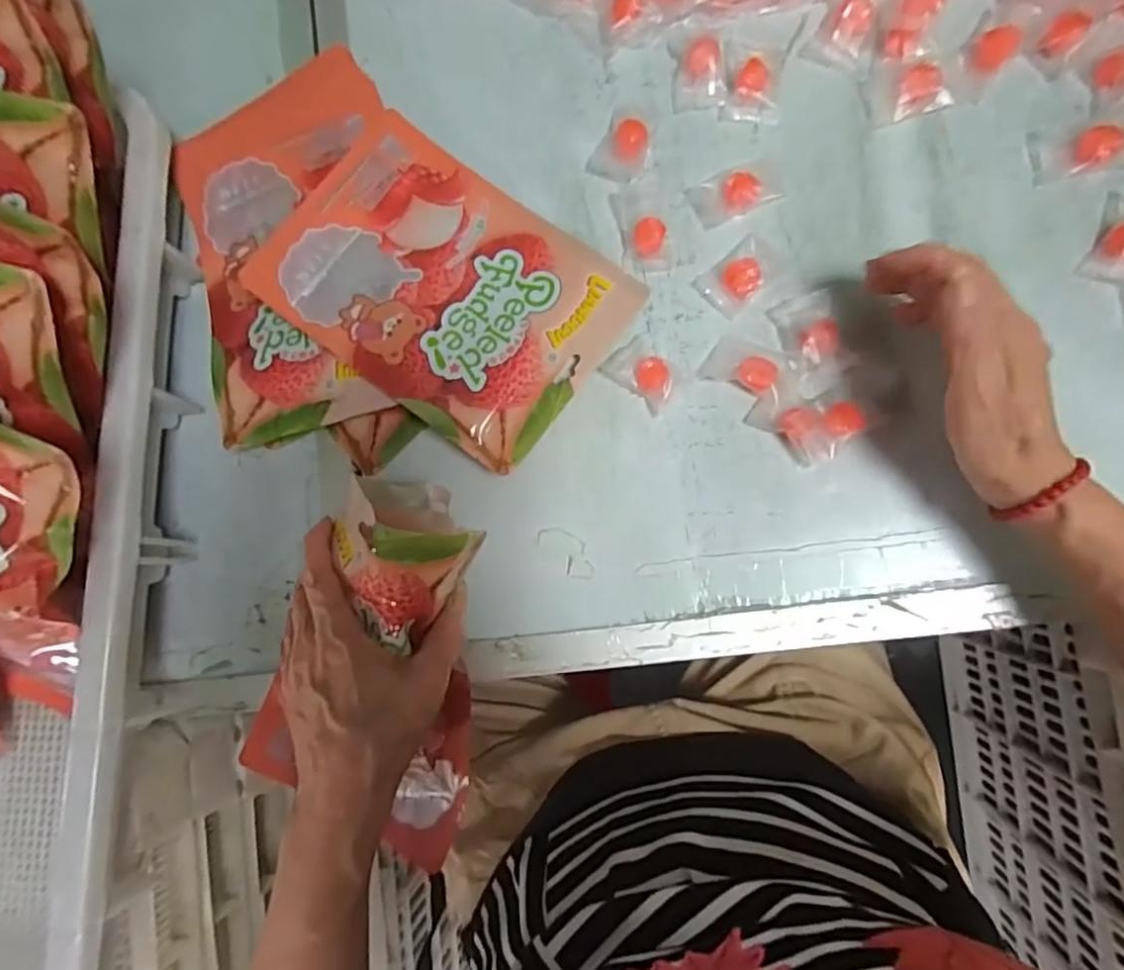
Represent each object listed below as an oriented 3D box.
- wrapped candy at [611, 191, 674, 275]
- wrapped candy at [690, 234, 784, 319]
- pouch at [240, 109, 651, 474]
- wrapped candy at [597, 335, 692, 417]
[{"bbox_3d":[0.051,-0.161,0.374,0.031,0.013,0.053,-10,84,8],"label":"wrapped candy"},{"bbox_3d":[0.110,-0.130,0.368,0.046,0.010,0.034,-42,81,4],"label":"wrapped candy"},{"bbox_3d":[-0.072,-0.131,0.384,0.211,0.035,0.157,36,92,10],"label":"pouch"},{"bbox_3d":[0.052,-0.072,0.376,0.046,0.012,0.034,42,92,9],"label":"wrapped candy"}]

